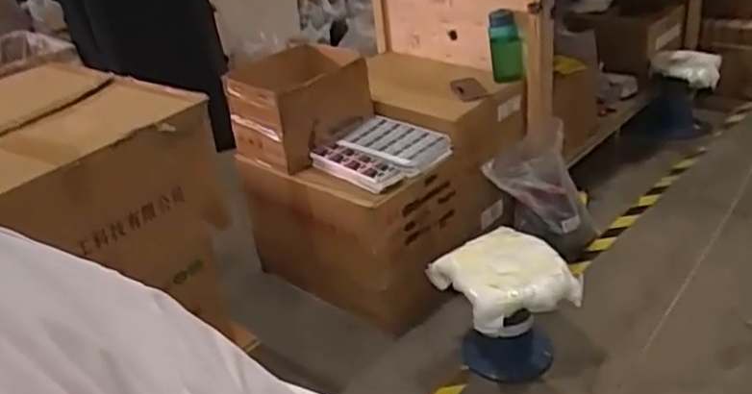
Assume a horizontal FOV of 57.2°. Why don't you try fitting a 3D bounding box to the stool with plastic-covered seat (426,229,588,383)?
[{"bbox_3d":[0.318,0.286,1.742,0.287,0.316,0.294,-17,31,-15],"label":"stool with plastic-covered seat"}]

